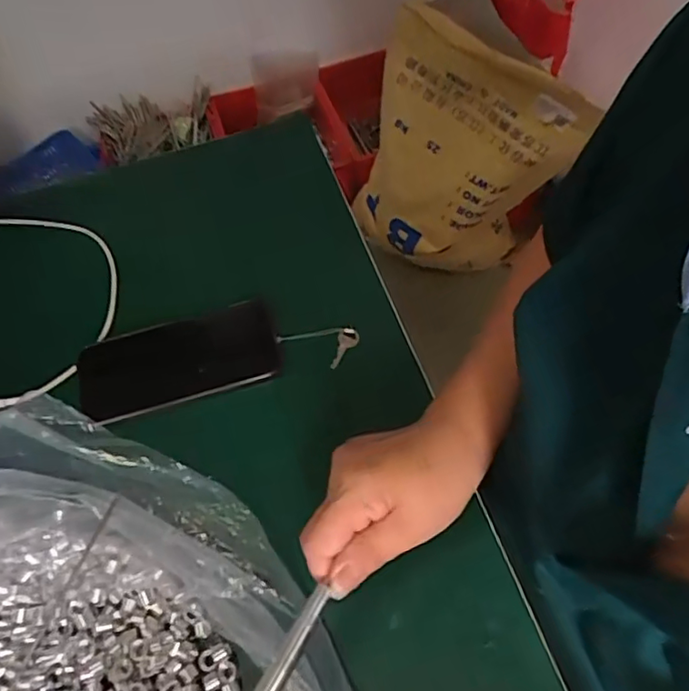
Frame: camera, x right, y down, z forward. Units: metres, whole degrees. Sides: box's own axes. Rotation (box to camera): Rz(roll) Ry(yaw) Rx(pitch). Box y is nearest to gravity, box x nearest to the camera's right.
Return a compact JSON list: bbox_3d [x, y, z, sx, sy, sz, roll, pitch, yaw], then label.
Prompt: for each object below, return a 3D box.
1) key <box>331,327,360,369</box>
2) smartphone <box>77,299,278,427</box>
[{"bbox_3d":[-0.001,0.002,0.480,0.017,0.004,0.036,24,74,15],"label":"key"},{"bbox_3d":[-0.133,0.010,0.473,0.154,0.012,0.078,-17,60,-9],"label":"smartphone"}]

